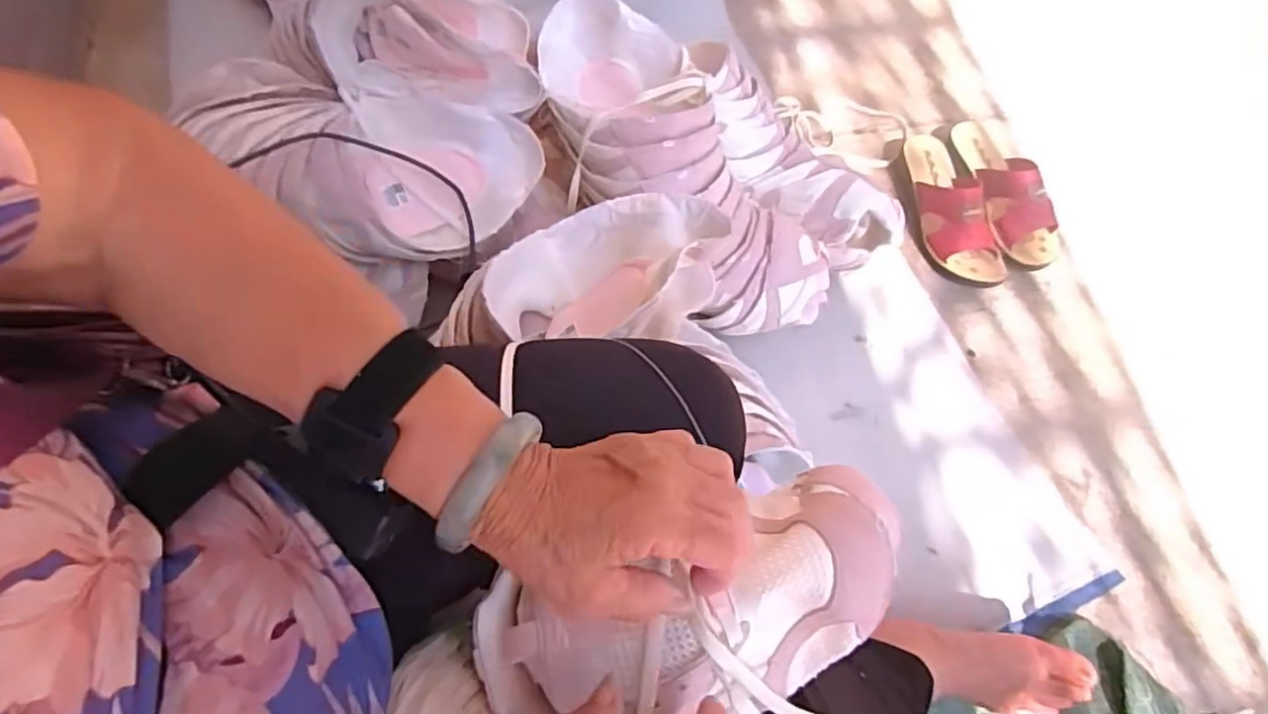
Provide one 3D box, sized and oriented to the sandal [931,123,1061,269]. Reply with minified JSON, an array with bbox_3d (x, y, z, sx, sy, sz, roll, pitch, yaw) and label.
[{"bbox_3d":[0.484,-0.230,0.910,0.086,0.072,0.238,-15,68,-6],"label":"sandal"}]

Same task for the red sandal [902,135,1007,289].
[{"bbox_3d":[0.402,-0.198,0.889,0.091,0.079,0.229,-16,68,-7],"label":"red sandal"}]

